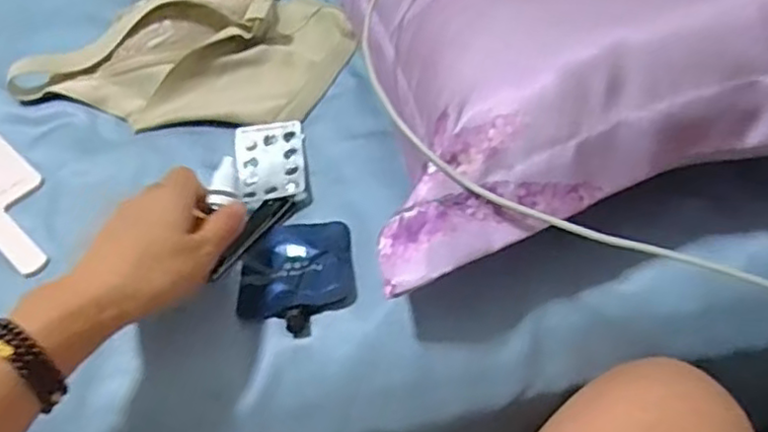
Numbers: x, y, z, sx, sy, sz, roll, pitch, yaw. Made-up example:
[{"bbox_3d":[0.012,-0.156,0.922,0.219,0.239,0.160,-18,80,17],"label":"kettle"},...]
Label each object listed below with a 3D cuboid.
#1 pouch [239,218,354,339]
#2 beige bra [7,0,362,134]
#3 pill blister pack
[{"bbox_3d":[-0.056,0.036,0.429,0.074,0.012,0.085,-2,53,1],"label":"pouch"},{"bbox_3d":[-0.165,-0.220,0.605,0.256,0.043,0.340,-1,53,2],"label":"beige bra"},{"bbox_3d":[-0.083,-0.040,0.489,0.048,0.010,0.076,-10,54,-2],"label":"pill blister pack"}]

